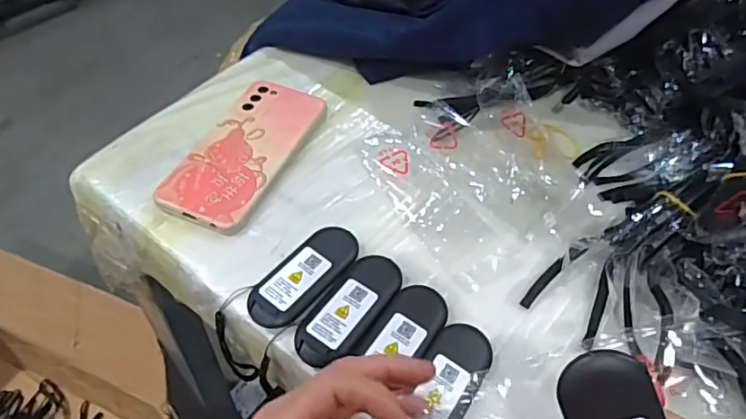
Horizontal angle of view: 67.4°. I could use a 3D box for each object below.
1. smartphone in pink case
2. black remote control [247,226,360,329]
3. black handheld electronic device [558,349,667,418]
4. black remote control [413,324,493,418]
[{"bbox_3d":[-0.108,-0.053,0.480,0.076,0.009,0.167,21,53,14],"label":"smartphone in pink case"},{"bbox_3d":[-0.048,0.046,0.406,0.042,0.009,0.097,32,57,21],"label":"black remote control"},{"bbox_3d":[0.109,0.101,0.242,0.037,0.084,0.007,-19,5,14],"label":"black handheld electronic device"},{"bbox_3d":[0.046,0.110,0.353,0.037,0.010,0.092,27,55,18],"label":"black remote control"}]

